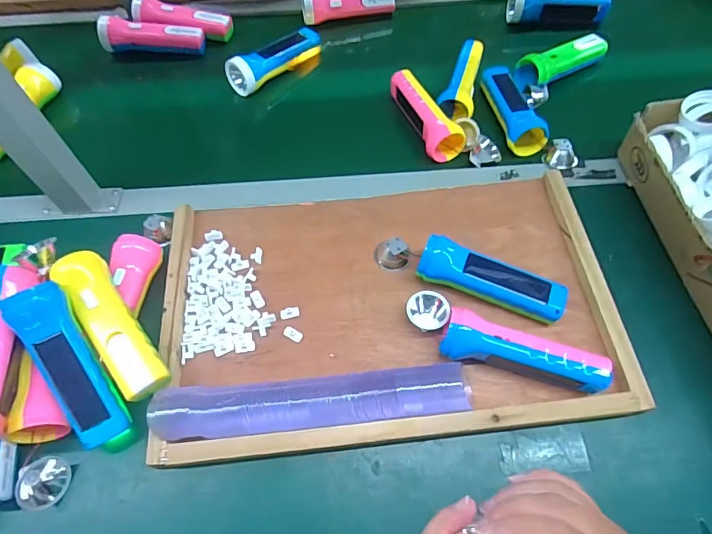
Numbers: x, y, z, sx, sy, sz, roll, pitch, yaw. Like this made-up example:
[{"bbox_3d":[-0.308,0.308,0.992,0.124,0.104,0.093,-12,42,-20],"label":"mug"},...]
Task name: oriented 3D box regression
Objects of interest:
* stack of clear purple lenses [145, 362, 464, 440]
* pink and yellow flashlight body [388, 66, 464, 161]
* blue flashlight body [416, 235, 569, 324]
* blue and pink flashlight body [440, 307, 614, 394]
[{"bbox_3d":[-0.038,0.130,0.427,0.301,0.044,0.049,-5,62,-1],"label":"stack of clear purple lenses"},{"bbox_3d":[0.097,-0.222,0.626,0.051,0.048,0.153,-17,60,-9],"label":"pink and yellow flashlight body"},{"bbox_3d":[0.145,0.015,0.485,0.155,0.047,0.046,17,63,10],"label":"blue flashlight body"},{"bbox_3d":[0.162,0.089,0.440,0.154,0.049,0.044,18,63,10],"label":"blue and pink flashlight body"}]

